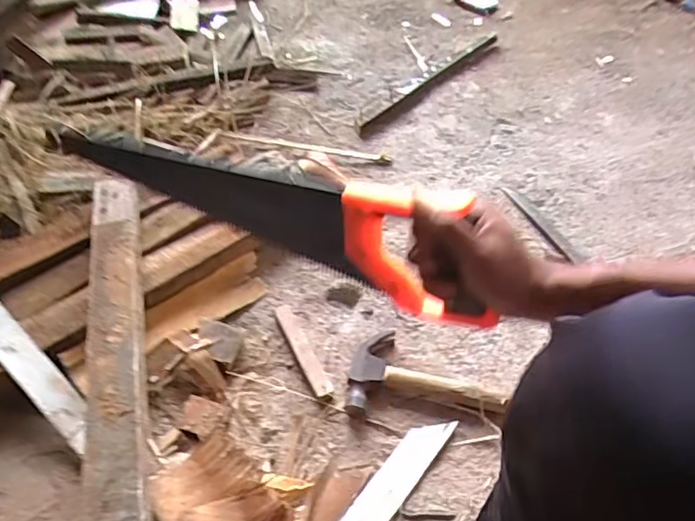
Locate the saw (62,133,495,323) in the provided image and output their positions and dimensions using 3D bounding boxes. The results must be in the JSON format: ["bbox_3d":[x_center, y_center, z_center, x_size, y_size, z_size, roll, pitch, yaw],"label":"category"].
[{"bbox_3d":[-0.065,-0.049,0.484,0.386,0.111,0.031,19,51,11],"label":"saw"}]

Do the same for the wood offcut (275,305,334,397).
[{"bbox_3d":[-0.064,0.125,0.829,0.027,0.020,0.173,-21,50,-15],"label":"wood offcut"}]

